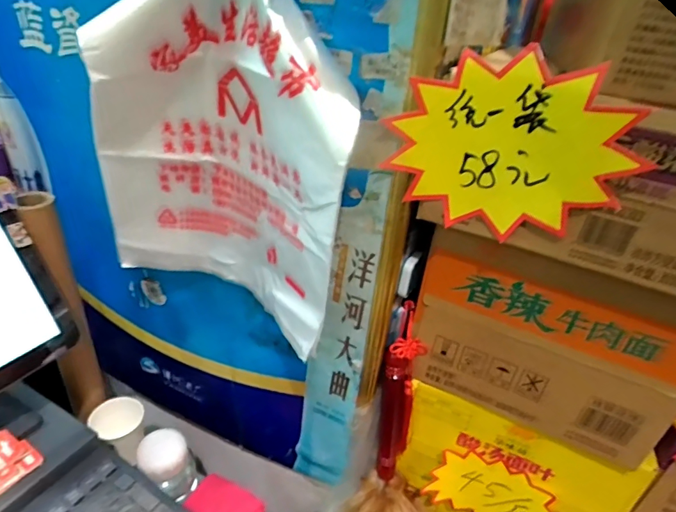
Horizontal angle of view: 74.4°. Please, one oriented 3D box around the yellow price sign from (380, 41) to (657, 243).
[{"bbox_3d":[0.130,-0.084,0.357,0.177,0.139,0.021,22,38,24],"label":"yellow price sign"}]

